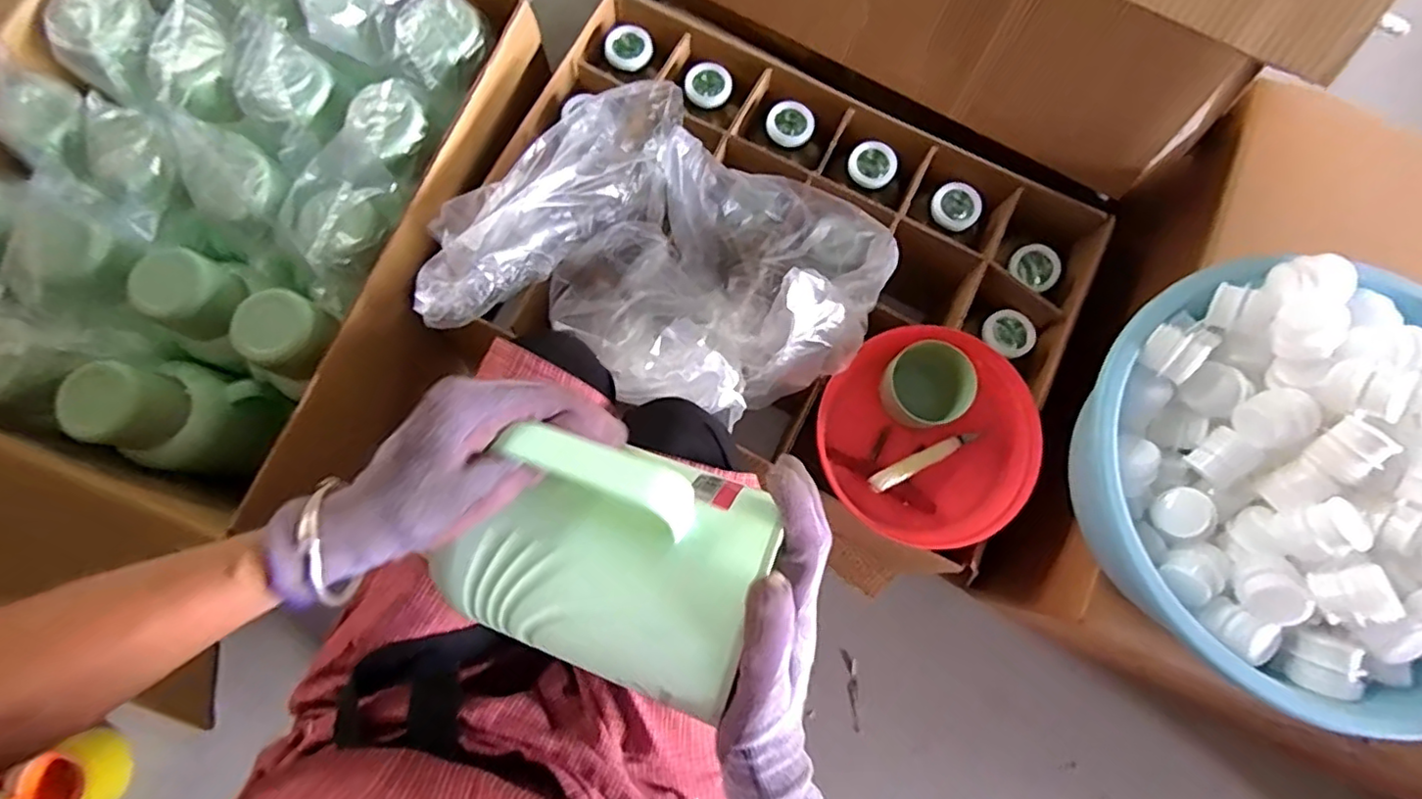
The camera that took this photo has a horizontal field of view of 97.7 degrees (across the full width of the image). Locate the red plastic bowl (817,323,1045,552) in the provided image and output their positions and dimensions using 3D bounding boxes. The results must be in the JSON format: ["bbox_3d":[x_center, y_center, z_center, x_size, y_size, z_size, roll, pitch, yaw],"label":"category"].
[{"bbox_3d":[0.239,0.039,0.681,0.227,0.058,0.232,0,78,0],"label":"red plastic bowl"}]

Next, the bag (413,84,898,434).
[{"bbox_3d":[-0.048,-0.159,0.663,0.450,0.154,0.332,23,79,5],"label":"bag"}]

